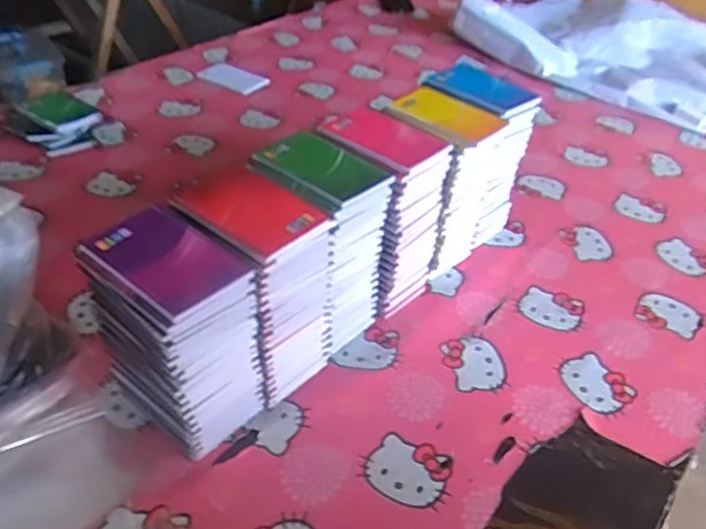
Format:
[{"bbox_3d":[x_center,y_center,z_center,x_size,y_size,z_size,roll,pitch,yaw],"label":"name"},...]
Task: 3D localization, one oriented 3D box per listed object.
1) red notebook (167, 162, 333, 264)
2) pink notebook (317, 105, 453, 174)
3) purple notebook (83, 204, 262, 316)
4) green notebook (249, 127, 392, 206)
[{"bbox_3d":[-0.094,-0.052,0.579,0.130,0.008,0.091,31,47,29],"label":"red notebook"},{"bbox_3d":[0.033,-0.143,0.703,0.127,0.014,0.086,29,46,27],"label":"pink notebook"},{"bbox_3d":[-0.158,-0.007,0.528,0.129,0.011,0.080,30,46,28],"label":"purple notebook"},{"bbox_3d":[-0.033,-0.104,0.652,0.130,0.008,0.090,33,47,30],"label":"green notebook"}]

